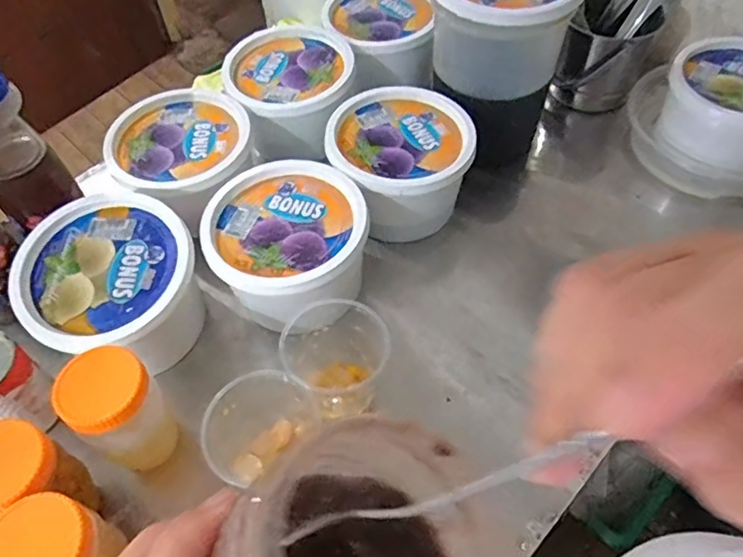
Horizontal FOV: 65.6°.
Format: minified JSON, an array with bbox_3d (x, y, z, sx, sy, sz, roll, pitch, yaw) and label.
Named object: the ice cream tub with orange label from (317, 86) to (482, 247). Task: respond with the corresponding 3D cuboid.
[{"bbox_3d":[0.033,-0.142,0.710,0.164,0.106,0.171,-1,55,1],"label":"ice cream tub with orange label"}]

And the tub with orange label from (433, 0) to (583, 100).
[{"bbox_3d":[0.154,-0.307,0.682,0.164,0.119,0.172,18,57,14],"label":"tub with orange label"}]

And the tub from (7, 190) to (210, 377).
[{"bbox_3d":[-0.262,0.015,0.605,0.163,0.116,0.161,-1,55,1],"label":"tub"}]

